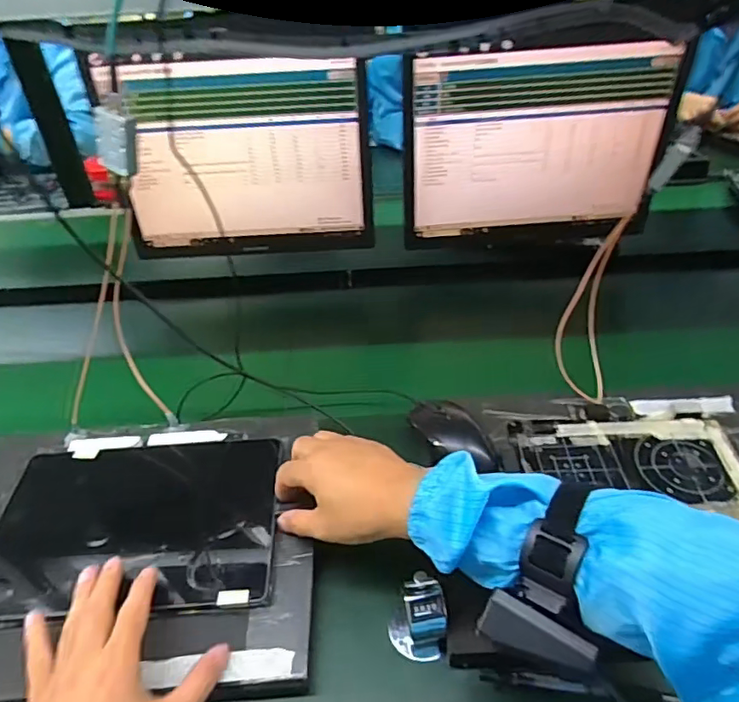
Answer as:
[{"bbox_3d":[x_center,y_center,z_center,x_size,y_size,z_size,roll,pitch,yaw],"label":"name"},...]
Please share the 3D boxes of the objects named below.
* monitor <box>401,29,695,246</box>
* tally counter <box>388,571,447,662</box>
[{"bbox_3d":[0.232,-0.276,0.765,0.357,0.272,0.088,-4,39,-2],"label":"monitor"},{"bbox_3d":[0.040,0.210,0.432,0.047,0.057,0.045,-9,39,-8],"label":"tally counter"}]

